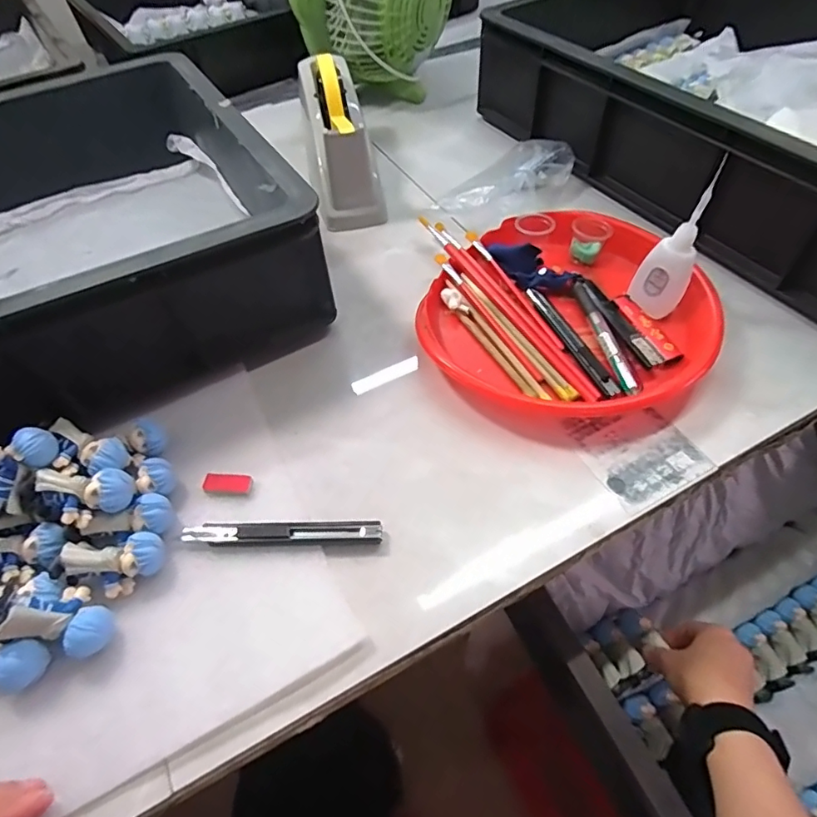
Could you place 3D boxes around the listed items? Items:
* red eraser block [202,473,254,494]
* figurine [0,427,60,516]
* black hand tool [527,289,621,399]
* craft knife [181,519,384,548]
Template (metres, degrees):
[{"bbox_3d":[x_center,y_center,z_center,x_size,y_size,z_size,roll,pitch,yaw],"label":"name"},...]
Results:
[{"bbox_3d":[-0.133,0.056,0.378,0.035,0.004,0.014,3,54,5],"label":"red eraser block"},{"bbox_3d":[-0.257,0.041,0.330,0.026,0.029,0.063,24,76,15],"label":"figurine"},{"bbox_3d":[0.139,-0.060,0.445,0.016,0.011,0.133,-17,55,-10],"label":"black hand tool"},{"bbox_3d":[-0.086,0.084,0.350,0.133,0.009,0.016,-1,57,0],"label":"craft knife"}]

